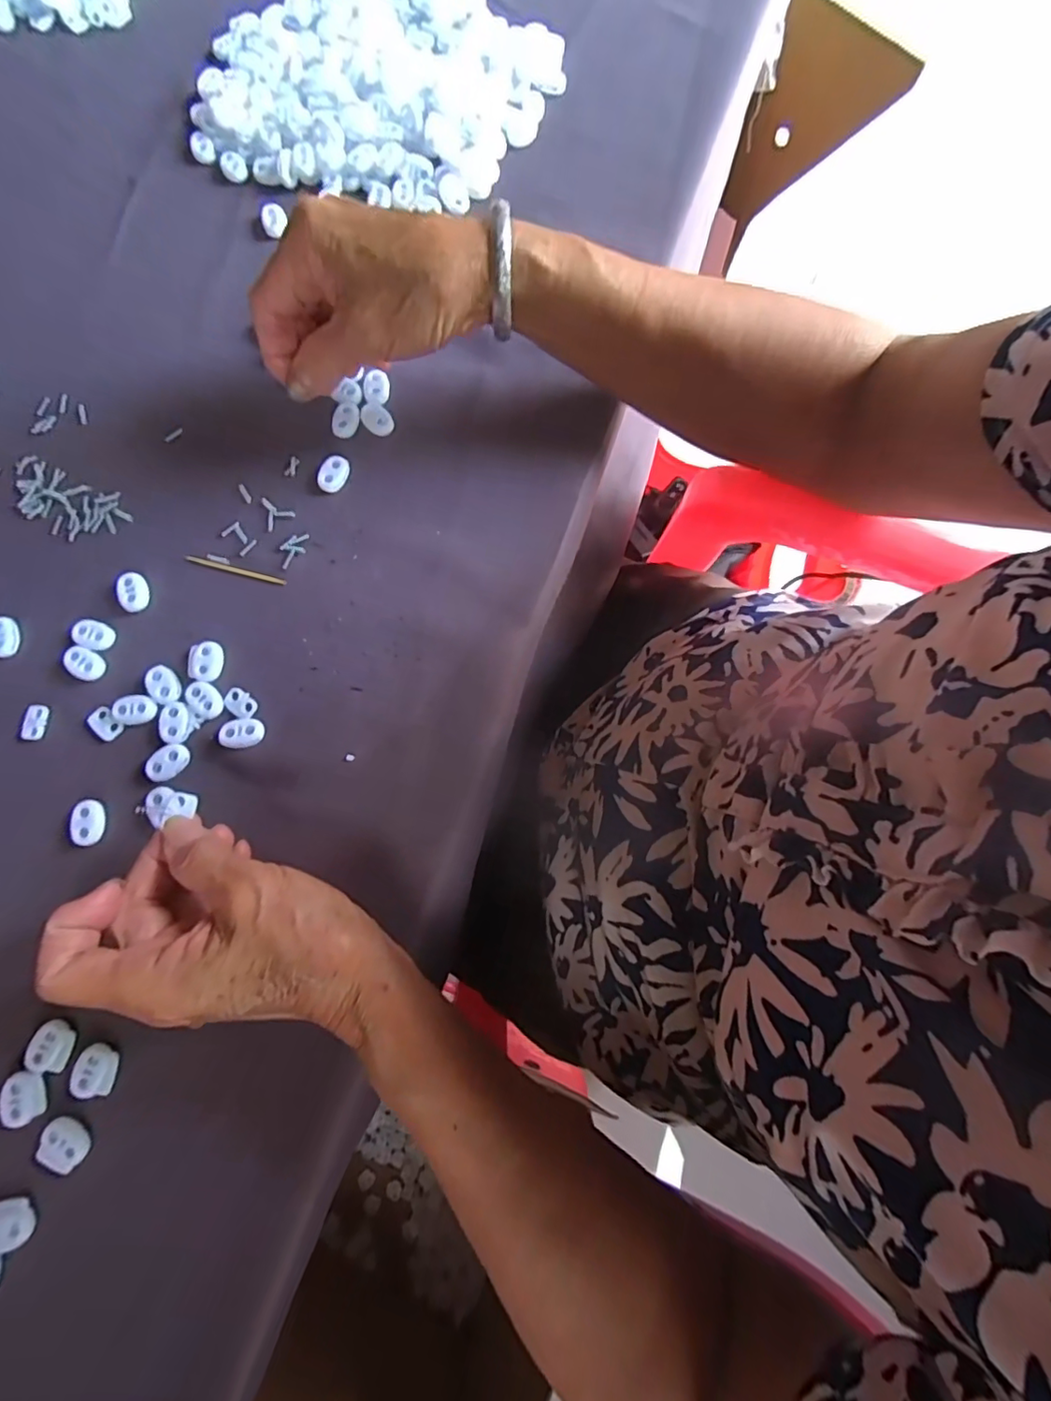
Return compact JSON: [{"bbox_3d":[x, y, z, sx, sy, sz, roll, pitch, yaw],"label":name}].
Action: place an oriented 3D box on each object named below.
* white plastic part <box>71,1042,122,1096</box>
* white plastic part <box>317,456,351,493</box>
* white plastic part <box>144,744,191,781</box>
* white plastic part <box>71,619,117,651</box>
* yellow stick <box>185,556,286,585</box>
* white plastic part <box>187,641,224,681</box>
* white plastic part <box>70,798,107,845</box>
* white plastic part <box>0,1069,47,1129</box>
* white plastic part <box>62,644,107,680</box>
[{"bbox_3d":[-0.206,0.177,0.262,0.022,0.006,0.022,1,73,-3],"label":"white plastic part"},{"bbox_3d":[-0.114,-0.134,0.325,0.014,0.007,0.023,34,81,7],"label":"white plastic part"},{"bbox_3d":[-0.190,0.033,0.290,0.022,0.004,0.016,-40,81,-7],"label":"white plastic part"},{"bbox_3d":[-0.241,-0.037,0.304,0.022,0.004,0.016,10,79,3],"label":"white plastic part"},{"bbox_3d":[-0.167,-0.076,0.315,0.060,0.004,0.004,15,79,4],"label":"yellow stick"},{"bbox_3d":[-0.177,-0.022,0.303,0.017,0.005,0.022,7,79,2],"label":"white plastic part"},{"bbox_3d":[-0.229,0.064,0.287,0.016,0.005,0.023,-16,79,-2],"label":"white plastic part"},{"bbox_3d":[-0.239,0.188,0.258,0.019,0.006,0.023,-18,79,-3],"label":"white plastic part"},{"bbox_3d":[-0.242,-0.021,0.301,0.023,0.004,0.016,33,81,7],"label":"white plastic part"}]

